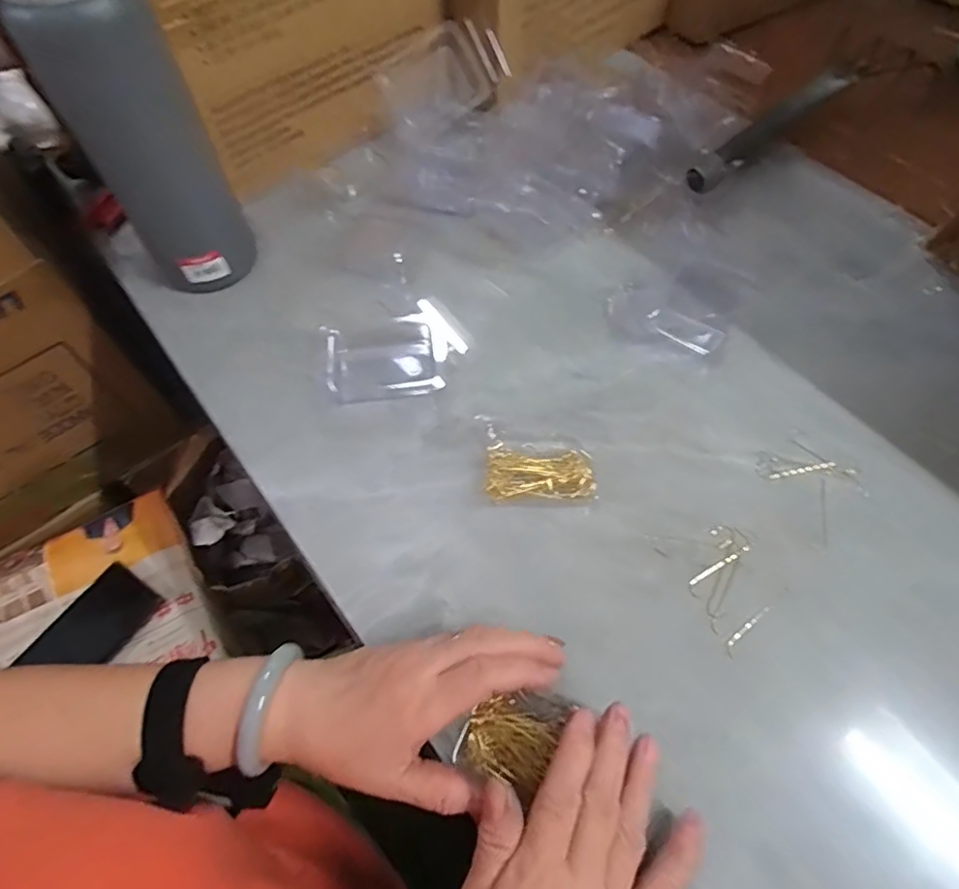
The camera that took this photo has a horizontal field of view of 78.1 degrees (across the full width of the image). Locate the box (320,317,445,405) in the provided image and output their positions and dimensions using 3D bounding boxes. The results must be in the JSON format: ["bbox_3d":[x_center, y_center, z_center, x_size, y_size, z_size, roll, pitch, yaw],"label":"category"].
[{"bbox_3d":[-0.077,-0.067,0.462,0.084,0.016,0.072,-11,60,-7],"label":"box"}]

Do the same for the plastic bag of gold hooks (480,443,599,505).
[{"bbox_3d":[0.042,0.018,0.408,0.073,0.019,0.046,4,60,2],"label":"plastic bag of gold hooks"}]

